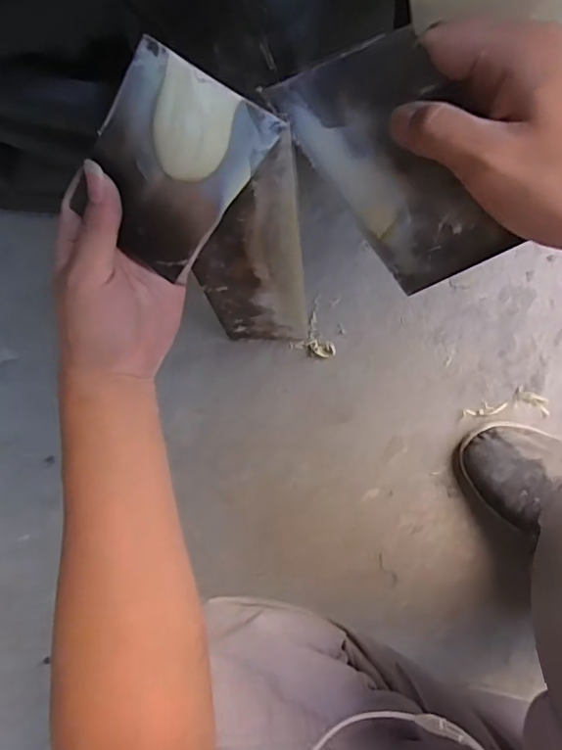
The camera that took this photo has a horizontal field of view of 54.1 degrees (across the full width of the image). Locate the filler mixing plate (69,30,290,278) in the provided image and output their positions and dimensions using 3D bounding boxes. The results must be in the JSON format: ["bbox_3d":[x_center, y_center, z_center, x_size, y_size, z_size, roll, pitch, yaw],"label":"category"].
[{"bbox_3d":[-0.060,-0.103,0.293,0.075,0.121,0.010,19,50,-27],"label":"filler mixing plate"}]

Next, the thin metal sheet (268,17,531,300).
[{"bbox_3d":[0.062,-0.105,0.281,0.074,0.004,0.132,-24,117,37],"label":"thin metal sheet"}]

